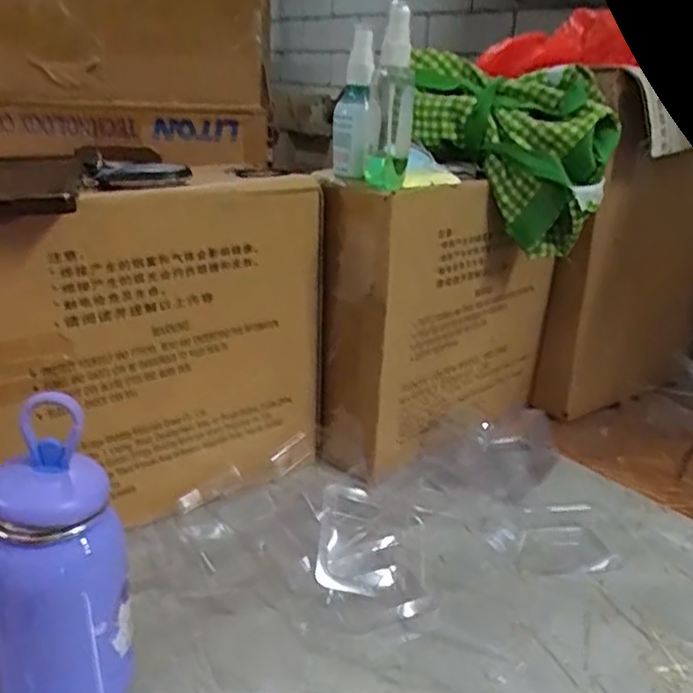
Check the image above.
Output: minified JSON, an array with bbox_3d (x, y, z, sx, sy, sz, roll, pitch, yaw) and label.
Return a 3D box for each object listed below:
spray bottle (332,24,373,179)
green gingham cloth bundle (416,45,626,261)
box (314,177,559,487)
[{"bbox_3d":[0.005,-0.199,0.565,0.029,0.119,0.042,4,23,0],"label":"spray bottle"},{"bbox_3d":[0.147,-0.178,0.631,0.184,0.153,0.097,6,23,6],"label":"green gingham cloth bundle"},{"bbox_3d":[0.099,-0.038,0.687,0.081,0.247,0.283,23,29,38],"label":"box"}]

